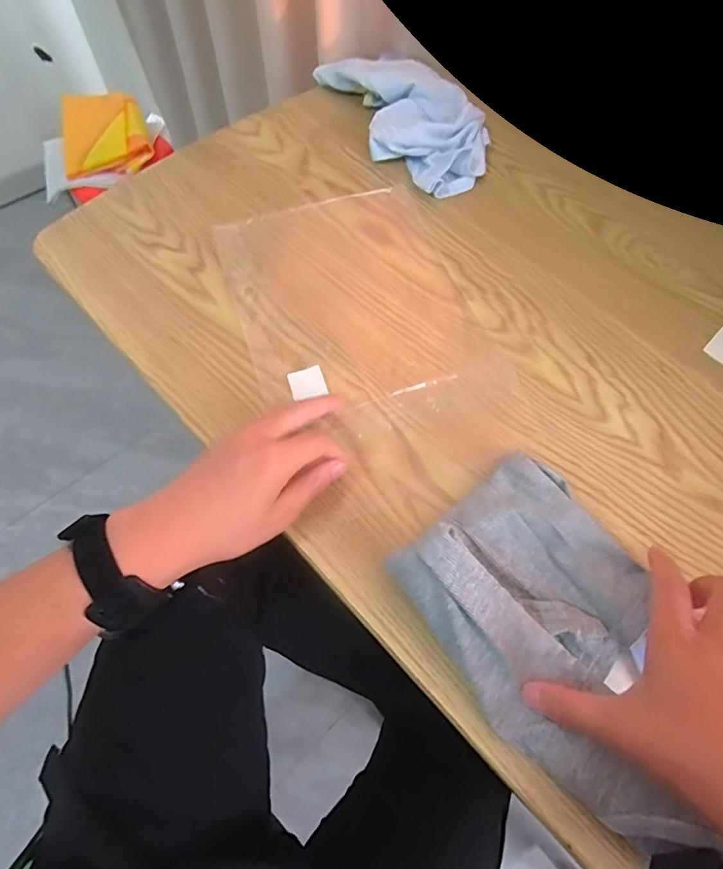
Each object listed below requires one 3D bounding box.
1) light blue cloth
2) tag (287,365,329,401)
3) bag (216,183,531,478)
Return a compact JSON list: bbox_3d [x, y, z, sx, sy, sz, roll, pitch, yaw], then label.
[{"bbox_3d":[0.057,-0.405,0.601,0.149,0.042,0.296,-16,62,-11],"label":"light blue cloth"},{"bbox_3d":[-0.048,-0.045,0.424,0.031,0.004,0.026,-18,71,-4],"label":"tag"},{"bbox_3d":[-0.002,-0.119,0.465,0.211,0.013,0.319,-16,62,-11],"label":"bag"}]

